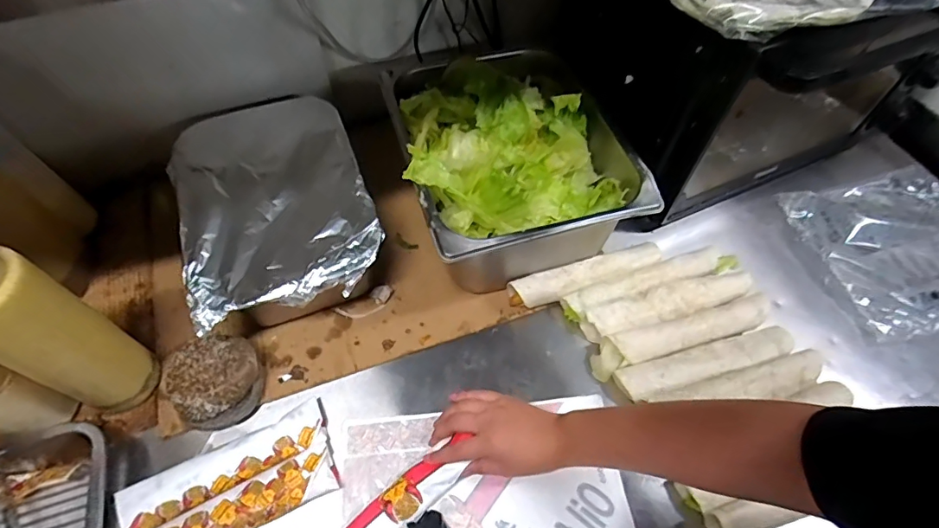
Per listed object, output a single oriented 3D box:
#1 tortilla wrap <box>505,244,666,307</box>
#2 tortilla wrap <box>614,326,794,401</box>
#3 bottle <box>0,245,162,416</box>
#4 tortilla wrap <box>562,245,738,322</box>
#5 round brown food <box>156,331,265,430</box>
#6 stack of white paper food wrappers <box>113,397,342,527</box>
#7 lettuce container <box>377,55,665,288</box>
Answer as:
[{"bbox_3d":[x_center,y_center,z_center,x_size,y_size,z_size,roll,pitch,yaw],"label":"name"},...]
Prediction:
[{"bbox_3d":[0.156,0.015,0.646,0.215,0.043,0.037,-19,60,-13],"label":"tortilla wrap"},{"bbox_3d":[0.282,0.119,0.589,0.216,0.028,0.048,-14,59,-10],"label":"tortilla wrap"},{"bbox_3d":[-0.392,0.072,0.470,0.065,0.257,0.064,1,58,-1],"label":"bottle"},{"bbox_3d":[0.243,0.022,0.649,0.255,0.029,0.039,-18,60,-12],"label":"tortilla wrap"},{"bbox_3d":[-0.289,0.128,0.558,0.107,0.048,0.098,1,58,-1],"label":"round brown food"},{"bbox_3d":[-0.243,0.230,0.505,0.211,0.031,0.096,-24,61,-15],"label":"stack of white paper food wrappers"},{"bbox_3d":[0.047,-0.130,0.665,0.260,0.167,0.318,-15,59,-11],"label":"lettuce container"}]

